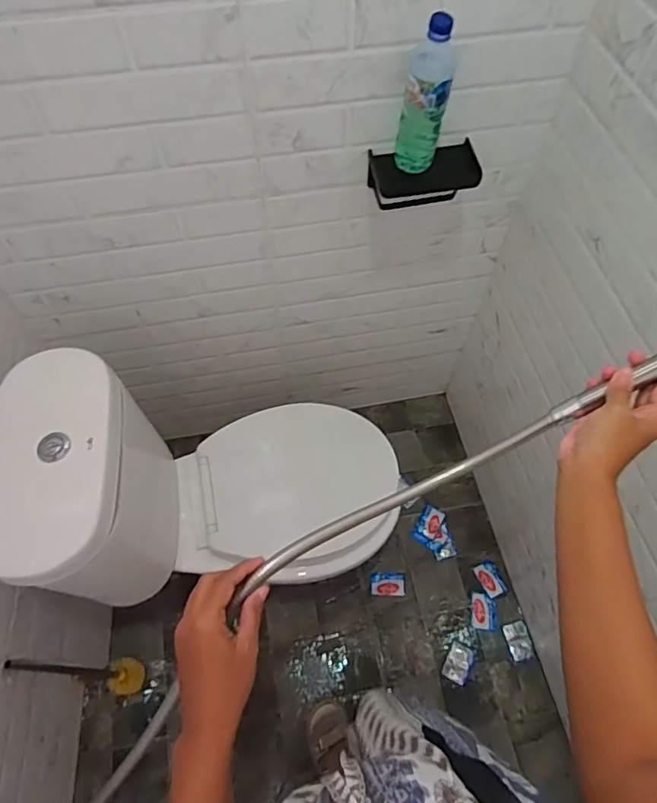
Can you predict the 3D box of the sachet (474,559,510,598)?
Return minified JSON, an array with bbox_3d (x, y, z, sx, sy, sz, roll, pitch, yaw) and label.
[{"bbox_3d":[0.439,0.479,1.414,0.061,0.017,0.094,-22,62,-13],"label":"sachet"}]

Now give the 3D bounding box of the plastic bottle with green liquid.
[{"bbox_3d":[0.143,-0.441,0.777,0.067,0.220,0.055,10,60,5],"label":"plastic bottle with green liquid"}]

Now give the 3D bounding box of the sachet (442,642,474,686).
[{"bbox_3d":[0.328,0.660,1.322,0.056,0.006,0.089,24,63,13],"label":"sachet"}]

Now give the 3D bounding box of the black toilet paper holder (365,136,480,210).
[{"bbox_3d":[0.161,-0.391,0.901,0.186,0.092,0.073,-6,59,10],"label":"black toilet paper holder"}]

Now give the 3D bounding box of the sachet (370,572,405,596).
[{"bbox_3d":[0.161,0.494,1.418,0.093,0.008,0.059,3,60,1],"label":"sachet"}]

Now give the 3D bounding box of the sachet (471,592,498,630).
[{"bbox_3d":[0.408,0.550,1.377,0.064,0.009,0.088,6,60,3],"label":"sachet"}]

